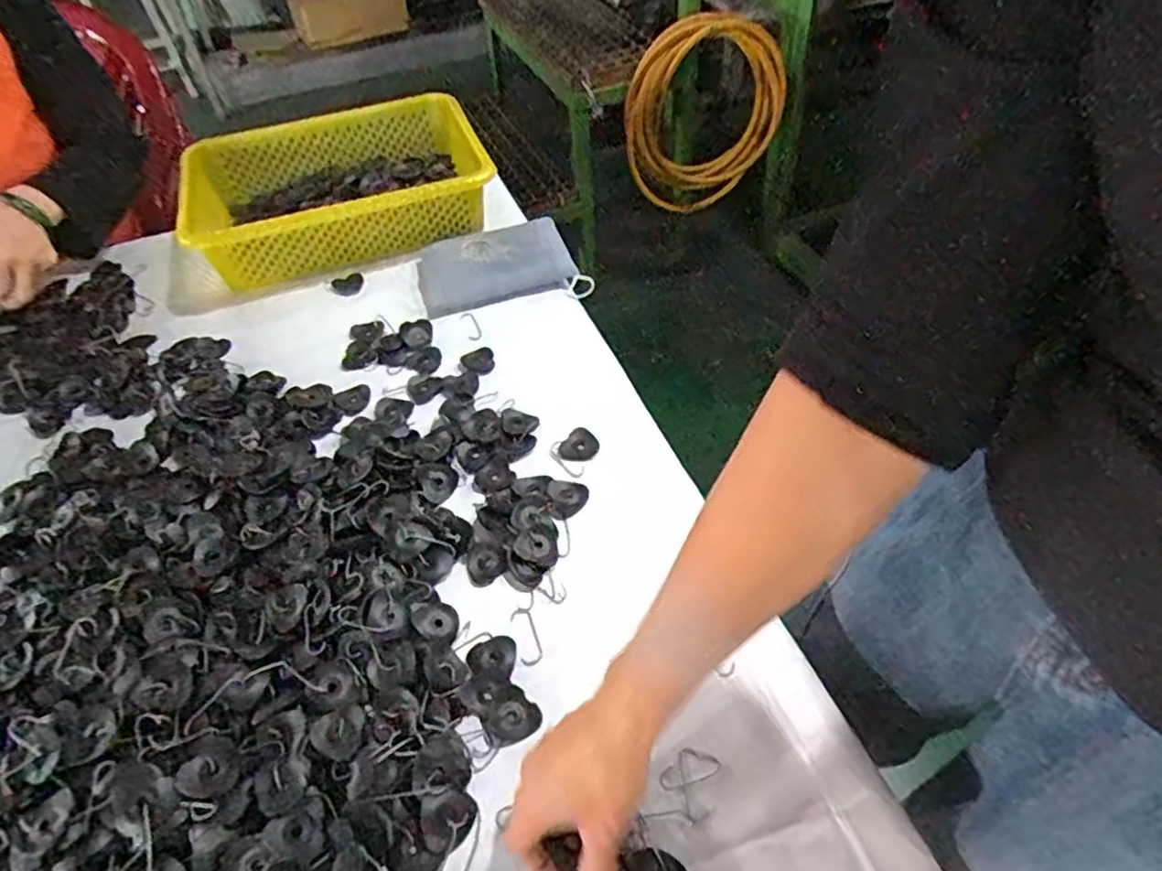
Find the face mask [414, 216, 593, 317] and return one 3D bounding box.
[{"bbox_3d":[-0.093,-0.197,0.797,0.185,0.026,0.120,-13,50,-6],"label":"face mask"}]

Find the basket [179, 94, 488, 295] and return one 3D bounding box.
[{"bbox_3d":[-0.298,-0.311,0.885,0.365,0.097,0.261,-22,51,-13],"label":"basket"}]

